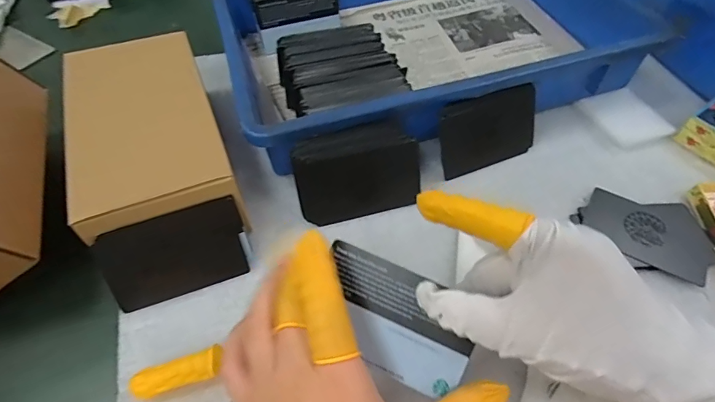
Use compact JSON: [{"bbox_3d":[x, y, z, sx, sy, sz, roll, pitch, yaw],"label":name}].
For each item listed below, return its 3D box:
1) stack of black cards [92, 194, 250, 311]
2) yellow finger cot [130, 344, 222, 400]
[{"bbox_3d":[-0.118,0.035,0.286,0.086,0.055,0.005,-18,16,-16],"label":"stack of black cards"},{"bbox_3d":[-0.104,0.103,0.254,0.049,0.019,0.016,-15,55,-12],"label":"yellow finger cot"}]

